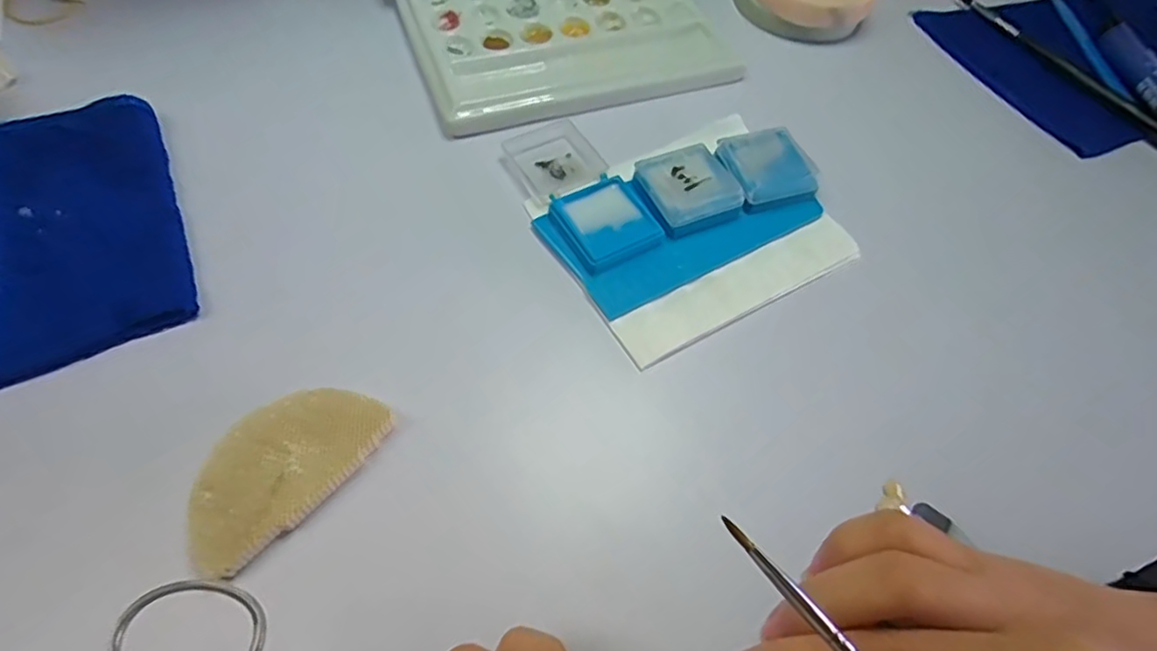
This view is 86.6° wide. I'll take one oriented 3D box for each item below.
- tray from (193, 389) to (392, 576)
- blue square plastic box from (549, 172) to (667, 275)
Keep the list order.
[{"bbox_3d":[-0.108,0.050,0.223,0.041,0.009,0.074,36,62,15],"label":"tray"},{"bbox_3d":[0.013,-0.050,0.292,0.042,0.007,0.043,-27,66,-20],"label":"blue square plastic box"}]

